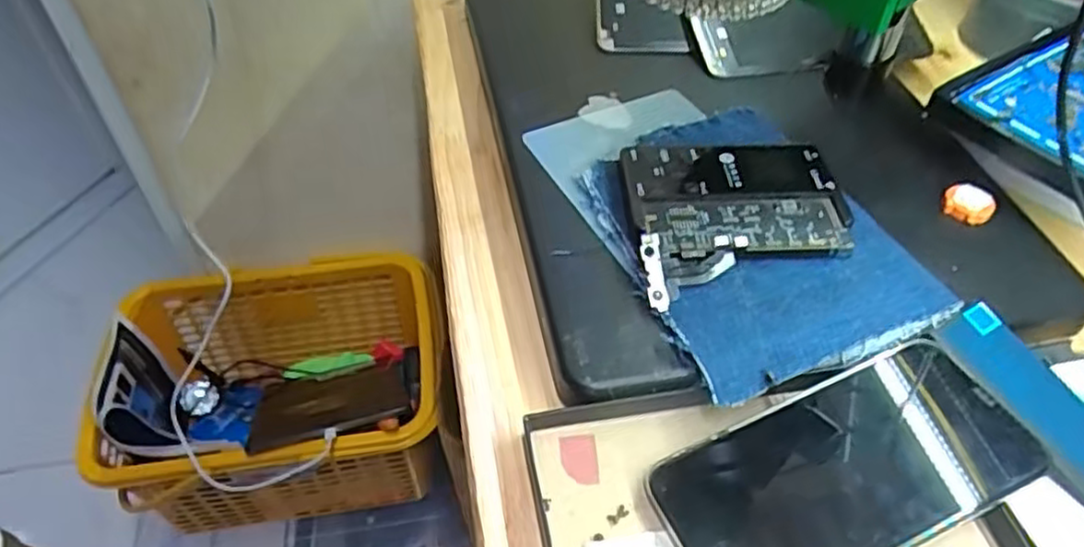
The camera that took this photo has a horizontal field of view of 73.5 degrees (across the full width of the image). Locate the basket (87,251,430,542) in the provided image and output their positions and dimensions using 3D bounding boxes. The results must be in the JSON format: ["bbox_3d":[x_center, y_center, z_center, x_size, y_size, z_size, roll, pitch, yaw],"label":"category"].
[{"bbox_3d":[-0.291,0.155,0.850,0.337,0.217,0.252,-4,47,-3],"label":"basket"}]

